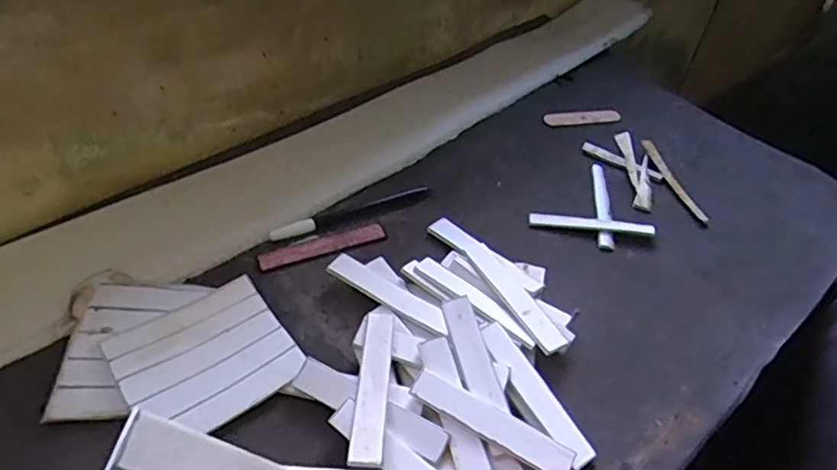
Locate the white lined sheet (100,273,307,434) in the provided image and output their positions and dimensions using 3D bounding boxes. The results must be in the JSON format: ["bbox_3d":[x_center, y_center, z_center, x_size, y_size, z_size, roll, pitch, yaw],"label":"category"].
[{"bbox_3d":[-0.145,0.084,0.413,0.105,0.009,0.099,-28,56,-28],"label":"white lined sheet"}]

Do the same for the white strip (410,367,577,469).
[{"bbox_3d":[0.046,0.118,0.381,0.106,0.008,0.022,27,51,17],"label":"white strip"}]

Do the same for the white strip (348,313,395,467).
[{"bbox_3d":[-0.029,0.098,0.395,0.020,0.009,0.108,5,48,-2],"label":"white strip"}]

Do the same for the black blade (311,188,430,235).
[{"bbox_3d":[-0.042,-0.025,0.530,0.106,0.008,0.026,-19,53,-22],"label":"black blade"}]

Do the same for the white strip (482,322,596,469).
[{"bbox_3d":[0.078,0.105,0.406,0.021,0.006,0.109,-22,61,-26],"label":"white strip"}]

